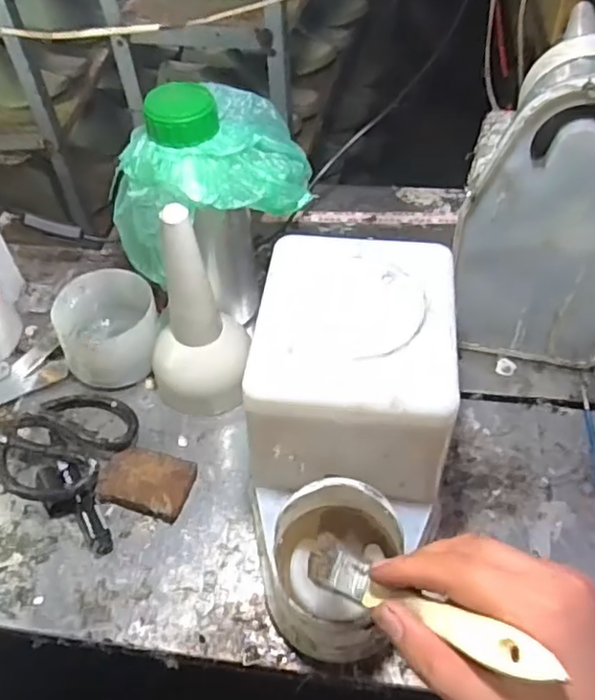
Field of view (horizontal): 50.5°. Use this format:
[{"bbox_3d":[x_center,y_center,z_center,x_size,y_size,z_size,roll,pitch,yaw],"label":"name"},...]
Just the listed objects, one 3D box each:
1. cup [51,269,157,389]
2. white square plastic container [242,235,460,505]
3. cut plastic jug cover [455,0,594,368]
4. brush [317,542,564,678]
[{"bbox_3d":[-0.169,-0.018,0.575,0.086,0.064,0.100,-18,52,-10],"label":"cup"},{"bbox_3d":[0.039,0.008,0.442,0.129,0.098,0.153,4,51,7],"label":"white square plastic container"},{"bbox_3d":[0.203,-0.104,0.510,0.143,0.256,0.086,9,52,11],"label":"cut plastic jug cover"},{"bbox_3d":[0.055,0.123,0.307,0.019,0.009,0.147,-45,27,-28],"label":"brush"}]

